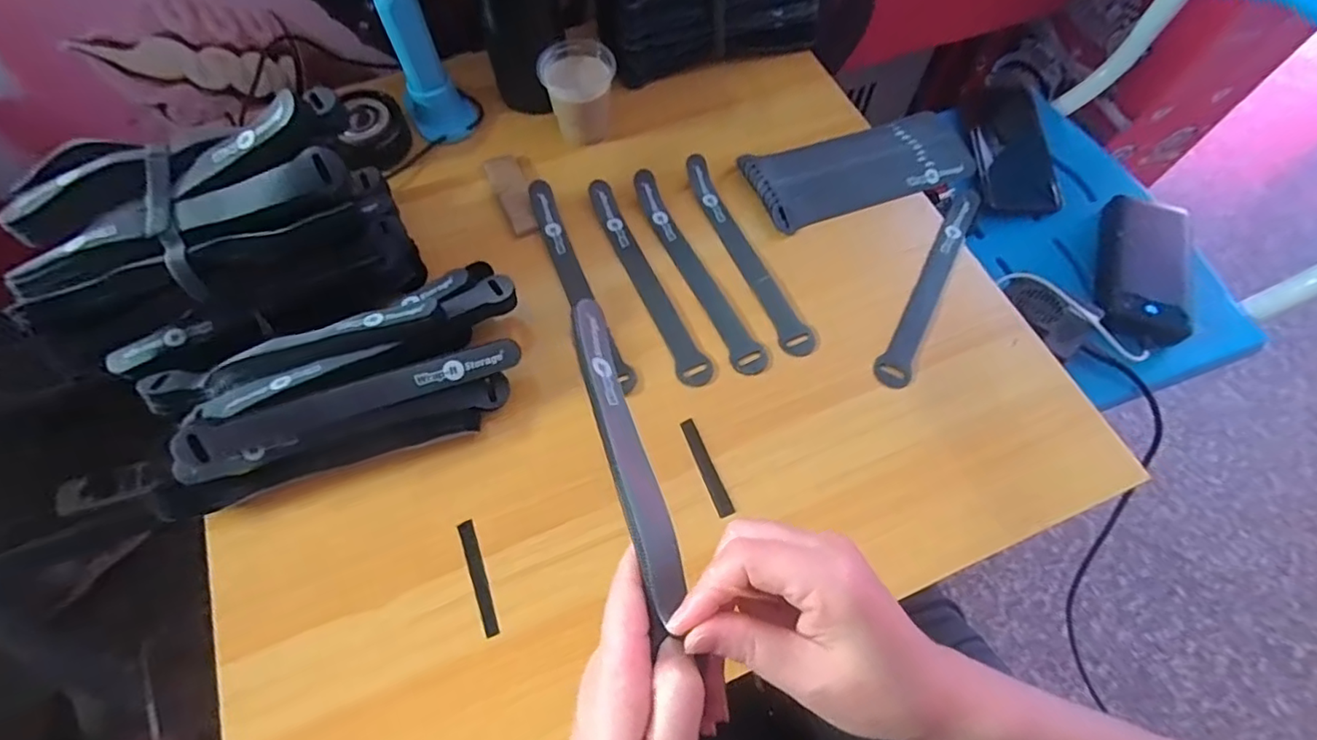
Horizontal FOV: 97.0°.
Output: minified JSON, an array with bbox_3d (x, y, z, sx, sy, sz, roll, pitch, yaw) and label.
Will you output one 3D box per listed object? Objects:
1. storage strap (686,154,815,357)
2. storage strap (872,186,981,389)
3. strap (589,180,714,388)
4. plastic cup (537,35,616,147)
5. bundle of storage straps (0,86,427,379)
[{"bbox_3d":[0.072,-0.101,0.484,0.025,0.010,0.209,-22,65,-4],"label":"storage strap"},{"bbox_3d":[0.223,-0.073,0.476,0.024,0.008,0.215,27,65,13],"label":"storage strap"},{"bbox_3d":[-0.010,-0.078,0.474,0.025,0.007,0.211,-21,64,-11],"label":"strap"},{"bbox_3d":[-0.069,-0.243,0.513,0.065,0.062,0.063,0,62,0],"label":"plastic cup"},{"bbox_3d":[-0.299,-0.090,0.406,0.218,0.126,0.122,-19,64,-10],"label":"bundle of storage straps"}]

